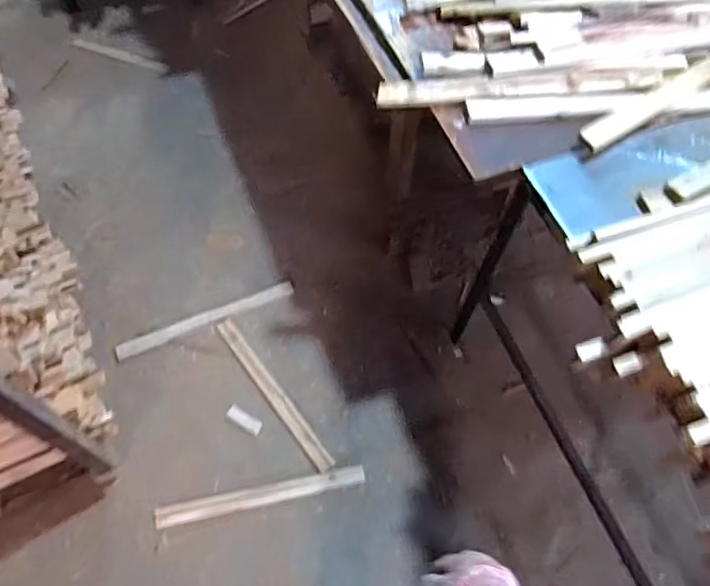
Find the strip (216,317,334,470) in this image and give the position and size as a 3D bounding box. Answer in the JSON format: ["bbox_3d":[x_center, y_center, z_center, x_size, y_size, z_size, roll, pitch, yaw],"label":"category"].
[{"bbox_3d":[-0.214,0.249,1.436,0.043,0.013,0.479,-34,67,-17],"label":"strip"}]

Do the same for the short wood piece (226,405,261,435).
[{"bbox_3d":[-0.278,0.318,1.402,0.098,0.012,0.039,28,65,14],"label":"short wood piece"}]

